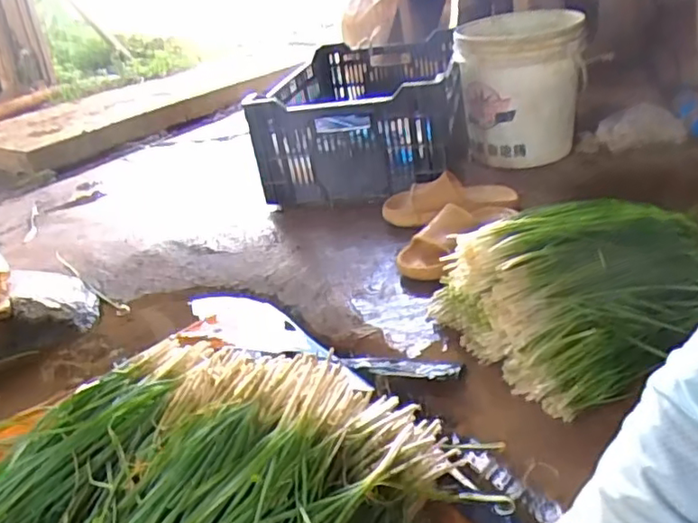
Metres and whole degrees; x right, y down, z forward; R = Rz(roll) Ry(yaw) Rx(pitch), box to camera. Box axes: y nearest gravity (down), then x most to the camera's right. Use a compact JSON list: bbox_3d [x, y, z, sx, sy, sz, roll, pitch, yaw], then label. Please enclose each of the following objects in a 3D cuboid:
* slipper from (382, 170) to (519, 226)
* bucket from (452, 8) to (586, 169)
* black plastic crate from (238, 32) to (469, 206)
[{"bbox_3d":[0.191,-0.117,1.144,0.255,0.065,0.101,-7,28,-1],"label":"slipper"},{"bbox_3d":[0.368,-0.363,1.329,0.263,0.300,0.223,4,30,19],"label":"bucket"},{"bbox_3d":[0.045,-0.378,1.507,0.454,0.224,0.698,-3,28,6],"label":"black plastic crate"}]

